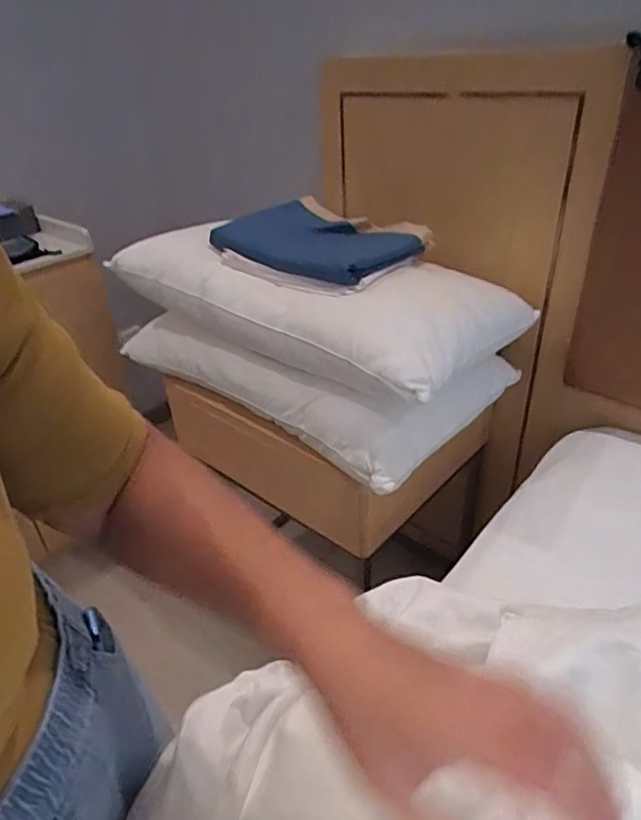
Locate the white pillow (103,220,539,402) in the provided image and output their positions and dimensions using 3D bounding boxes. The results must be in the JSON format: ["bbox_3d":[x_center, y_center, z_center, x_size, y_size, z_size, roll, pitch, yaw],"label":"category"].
[{"bbox_3d":[-0.003,-0.230,1.010,0.651,0.150,0.370,22,41,33],"label":"white pillow"}]

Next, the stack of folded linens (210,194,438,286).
[{"bbox_3d":[-0.006,-0.294,1.007,0.342,0.080,0.222,20,40,31],"label":"stack of folded linens"}]

